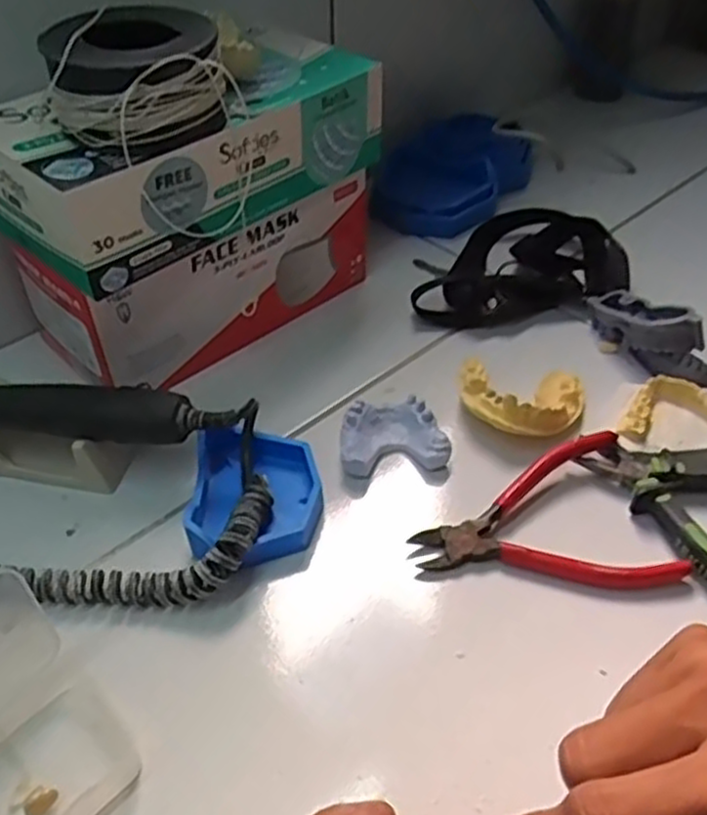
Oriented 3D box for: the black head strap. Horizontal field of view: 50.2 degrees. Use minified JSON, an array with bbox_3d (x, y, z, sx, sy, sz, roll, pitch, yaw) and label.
[{"bbox_3d":[0.122,-0.106,0.534,0.133,0.034,0.144,10,45,11],"label":"black head strap"}]

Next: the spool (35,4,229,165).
[{"bbox_3d":[-0.107,-0.163,0.375,0.085,0.048,0.071,-24,48,-22],"label":"spool"}]

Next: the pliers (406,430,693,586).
[{"bbox_3d":[0.089,0.057,0.372,0.120,0.018,0.082,-9,45,-8],"label":"pliers"}]

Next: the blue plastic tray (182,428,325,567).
[{"bbox_3d":[-0.049,0.044,0.384,0.063,0.026,0.081,1,44,3],"label":"blue plastic tray"}]

